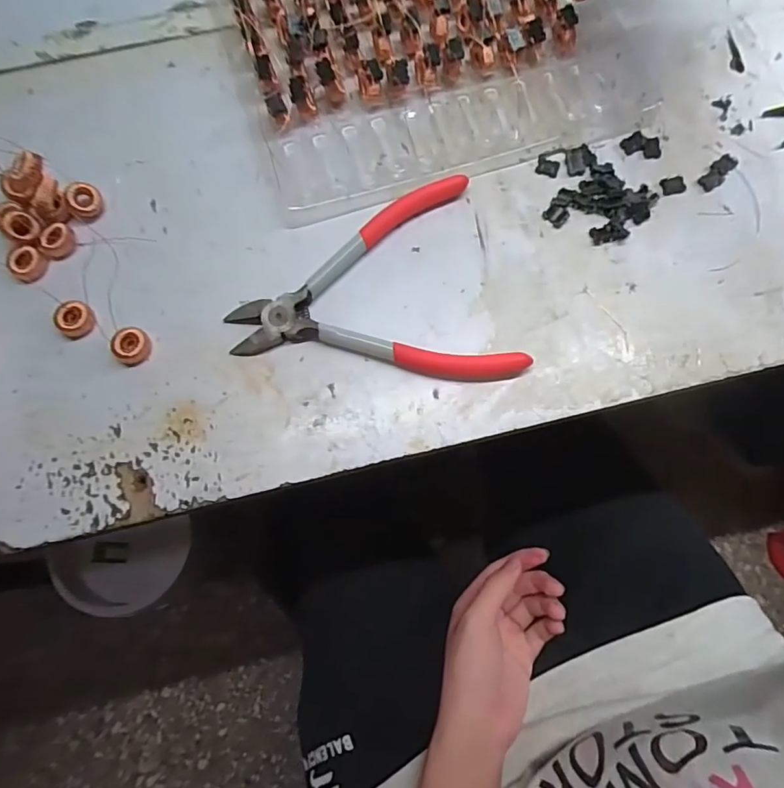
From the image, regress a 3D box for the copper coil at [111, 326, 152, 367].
[{"bbox_3d":[-0.134,-0.025,0.257,0.015,0.012,0.019,29,78,7],"label":"copper coil"}]

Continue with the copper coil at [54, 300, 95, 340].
[{"bbox_3d":[-0.168,-0.039,0.263,0.015,0.012,0.019,24,77,6],"label":"copper coil"}]

